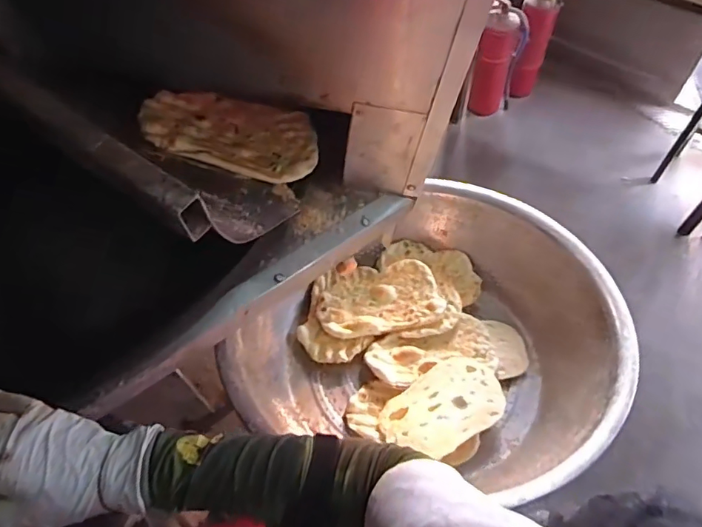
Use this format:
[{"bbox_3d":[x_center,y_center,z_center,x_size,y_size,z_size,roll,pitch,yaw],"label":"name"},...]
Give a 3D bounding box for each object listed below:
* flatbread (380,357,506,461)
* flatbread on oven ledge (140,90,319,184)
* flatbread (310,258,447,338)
[{"bbox_3d":[0.169,0.253,0.889,0.223,0.020,0.140,-28,49,-20],"label":"flatbread"},{"bbox_3d":[-0.167,-0.189,0.715,0.236,0.023,0.143,12,54,-10],"label":"flatbread on oven ledge"},{"bbox_3d":[0.054,0.070,1.045,0.259,0.030,0.170,-7,57,-2],"label":"flatbread"}]

